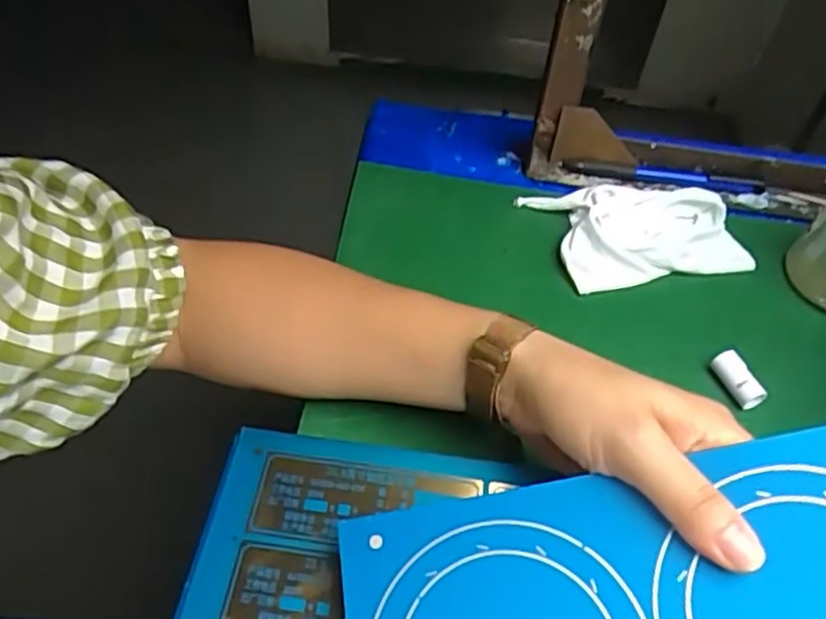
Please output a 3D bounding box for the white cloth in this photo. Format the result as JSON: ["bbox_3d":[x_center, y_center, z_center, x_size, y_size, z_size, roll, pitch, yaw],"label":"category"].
[{"bbox_3d":[0.144,-0.054,0.450,0.122,0.031,0.078,-9,52,-10],"label":"white cloth"}]

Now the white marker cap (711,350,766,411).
[{"bbox_3d":[0.172,0.036,0.374,0.012,0.014,0.030,-14,53,-14],"label":"white marker cap"}]

